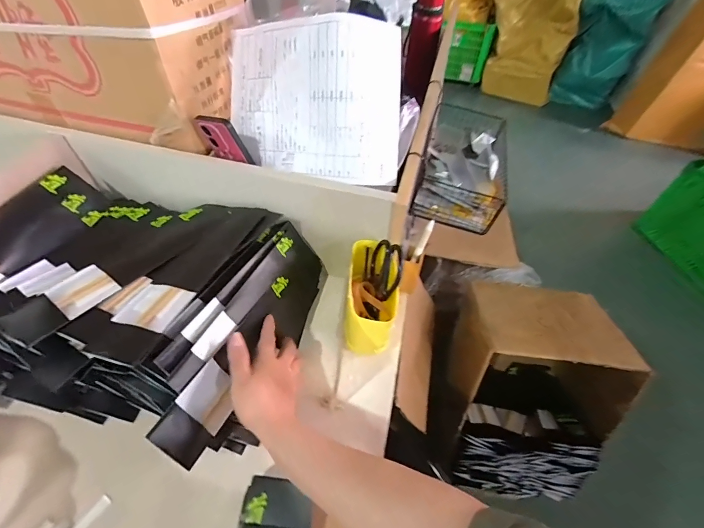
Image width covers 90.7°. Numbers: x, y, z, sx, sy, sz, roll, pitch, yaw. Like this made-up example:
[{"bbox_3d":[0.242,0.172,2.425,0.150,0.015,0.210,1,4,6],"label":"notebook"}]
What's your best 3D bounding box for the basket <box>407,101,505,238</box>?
[{"bbox_3d":[0.224,-0.205,0.699,0.144,0.071,0.319,15,52,9],"label":"basket"}]

